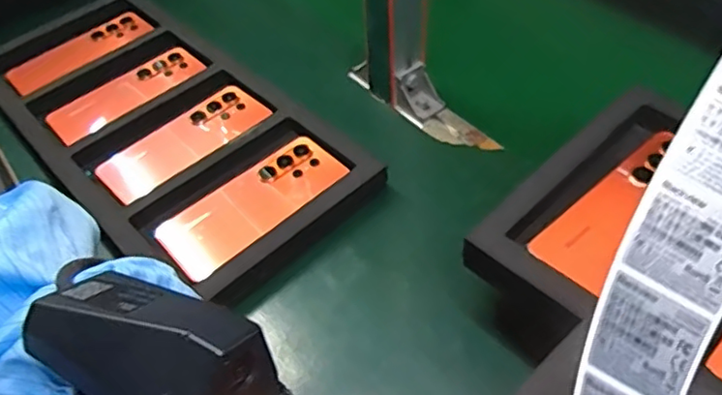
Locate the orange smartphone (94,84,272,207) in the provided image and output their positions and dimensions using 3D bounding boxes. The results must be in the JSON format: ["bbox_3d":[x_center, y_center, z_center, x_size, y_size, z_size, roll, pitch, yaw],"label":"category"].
[{"bbox_3d":[-0.175,-0.055,0.595,0.169,0.013,0.076,-38,56,-20],"label":"orange smartphone"}]

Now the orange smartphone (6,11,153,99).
[{"bbox_3d":[-0.328,-0.173,0.704,0.065,0.006,0.170,34,60,29],"label":"orange smartphone"}]

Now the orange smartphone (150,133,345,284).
[{"bbox_3d":[-0.095,0.003,0.535,0.169,0.014,0.082,-36,56,-23],"label":"orange smartphone"}]

